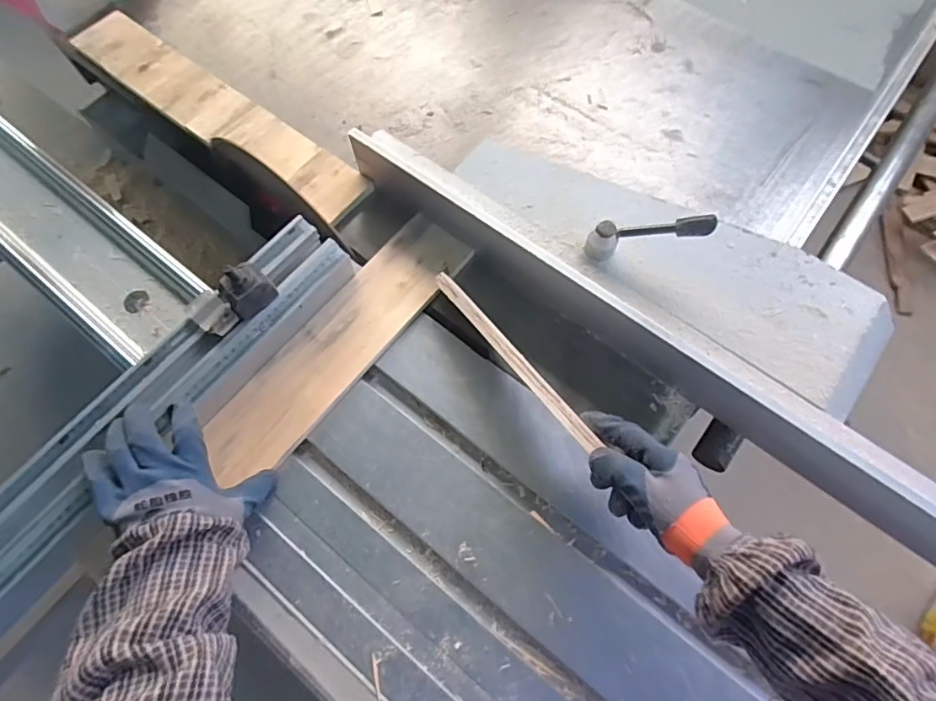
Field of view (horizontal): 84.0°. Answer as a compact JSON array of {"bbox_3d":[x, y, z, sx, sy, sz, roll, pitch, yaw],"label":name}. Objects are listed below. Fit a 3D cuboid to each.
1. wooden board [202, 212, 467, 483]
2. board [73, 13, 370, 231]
[{"bbox_3d":[-0.140,-0.013,0.585,0.088,0.013,0.356,36,73,15],"label":"wooden board"},{"bbox_3d":[-0.354,-0.334,0.718,0.538,0.020,0.090,36,72,15],"label":"board"}]

